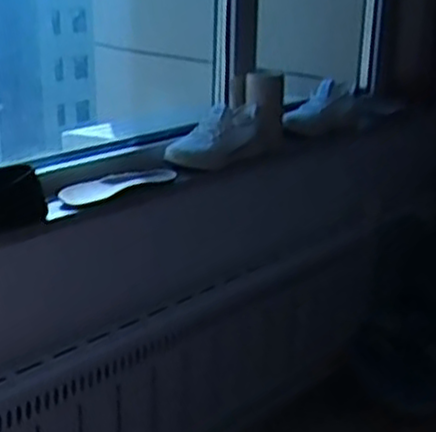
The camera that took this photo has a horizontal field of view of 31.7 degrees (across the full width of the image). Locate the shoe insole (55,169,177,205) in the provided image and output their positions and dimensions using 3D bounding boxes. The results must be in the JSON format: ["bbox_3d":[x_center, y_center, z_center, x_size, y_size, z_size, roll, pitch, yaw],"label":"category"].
[{"bbox_3d":[-0.178,-0.059,1.363,0.066,0.021,0.222,19,26,39],"label":"shoe insole"}]

